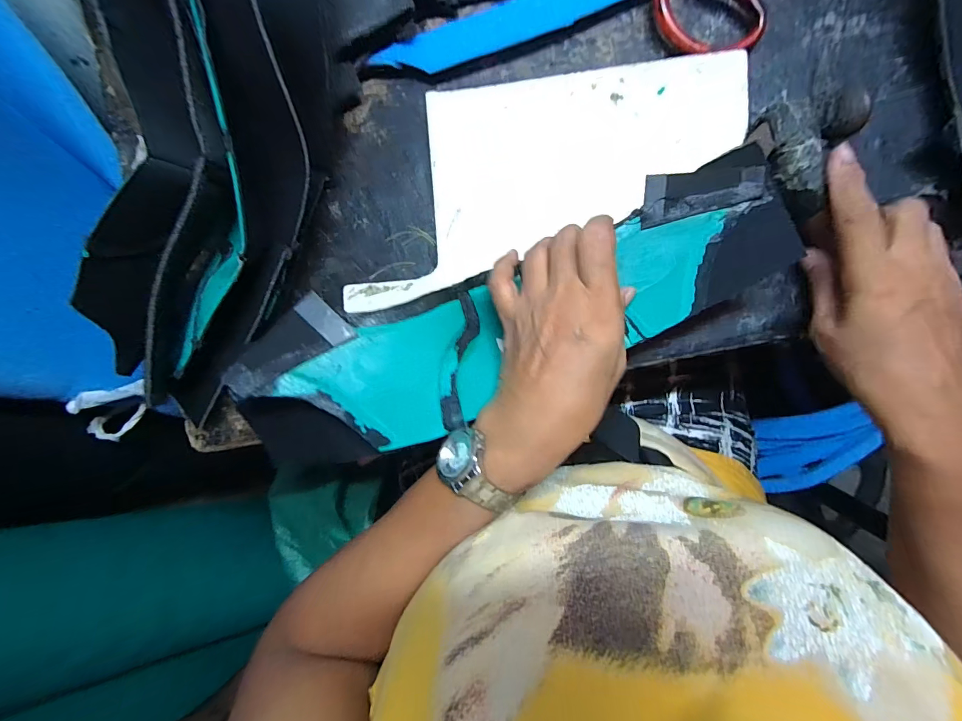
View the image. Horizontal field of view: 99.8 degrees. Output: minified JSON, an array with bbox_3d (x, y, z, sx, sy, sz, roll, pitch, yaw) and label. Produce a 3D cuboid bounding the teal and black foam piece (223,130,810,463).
[{"bbox_3d":[0.027,-0.031,0.250,0.333,0.058,0.094,-22,91,-6],"label":"teal and black foam piece"}]

